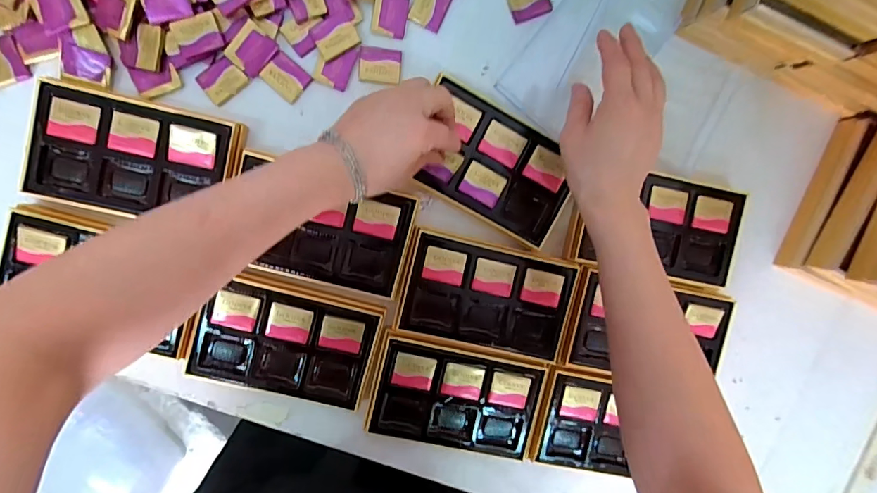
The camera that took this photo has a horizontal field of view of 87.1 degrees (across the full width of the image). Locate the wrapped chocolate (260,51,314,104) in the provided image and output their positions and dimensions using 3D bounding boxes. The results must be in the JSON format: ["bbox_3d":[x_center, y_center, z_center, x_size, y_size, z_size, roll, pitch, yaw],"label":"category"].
[{"bbox_3d":[-0.143,-0.158,0.434,0.037,0.007,0.034,40,92,-8],"label":"wrapped chocolate"}]

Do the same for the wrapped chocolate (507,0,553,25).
[{"bbox_3d":[0.089,-0.239,0.448,0.040,0.004,0.034,-17,98,-3],"label":"wrapped chocolate"}]

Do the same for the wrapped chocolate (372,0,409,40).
[{"bbox_3d":[-0.045,-0.219,0.436,0.032,0.004,0.038,7,96,-6],"label":"wrapped chocolate"}]

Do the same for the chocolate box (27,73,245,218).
[{"bbox_3d":[-0.269,-0.078,0.416,0.164,0.031,0.103,13,95,-7],"label":"chocolate box"}]

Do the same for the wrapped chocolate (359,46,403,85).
[{"bbox_3d":[-0.055,-0.172,0.439,0.039,0.005,0.033,4,96,-6],"label":"wrapped chocolate"}]

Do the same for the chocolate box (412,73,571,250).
[{"bbox_3d":[0.056,-0.075,0.441,0.148,0.024,0.102,27,93,-8],"label":"chocolate box"}]

